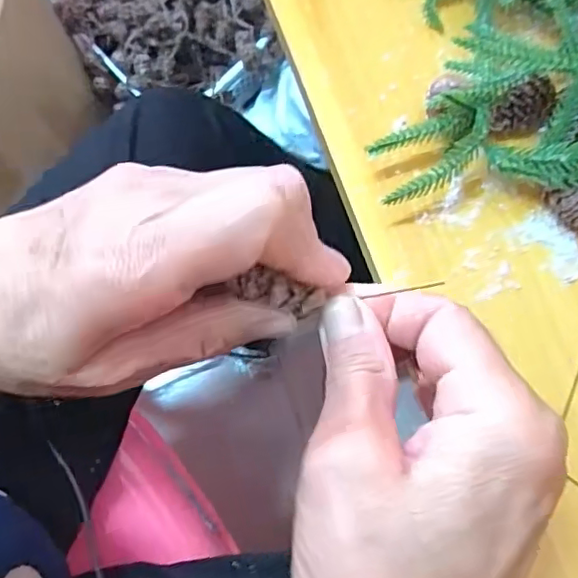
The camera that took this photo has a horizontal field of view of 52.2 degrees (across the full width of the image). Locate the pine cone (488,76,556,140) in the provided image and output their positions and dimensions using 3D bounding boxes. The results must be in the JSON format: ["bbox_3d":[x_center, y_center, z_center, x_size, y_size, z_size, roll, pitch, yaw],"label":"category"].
[{"bbox_3d":[0.118,-0.089,0.295,0.033,0.020,0.023,-33,76,-10],"label":"pine cone"}]

